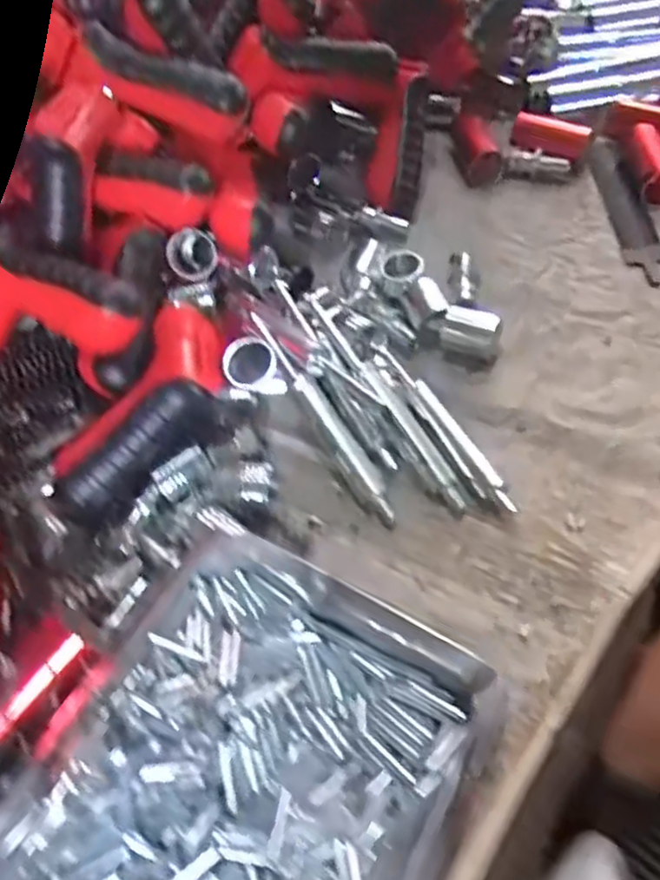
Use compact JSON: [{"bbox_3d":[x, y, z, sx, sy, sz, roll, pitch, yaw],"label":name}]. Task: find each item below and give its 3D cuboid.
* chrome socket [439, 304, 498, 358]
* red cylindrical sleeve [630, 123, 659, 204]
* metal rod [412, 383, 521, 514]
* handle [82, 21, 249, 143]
[{"bbox_3d":[0.089,-0.069,0.436,0.036,0.022,0.022,17,58,18],"label":"chrome socket"},{"bbox_3d":[0.245,-0.211,0.516,0.022,0.029,0.074,0,54,7],"label":"red cylindrical sleeve"},{"bbox_3d":[0.078,0.001,0.393,0.008,0.012,0.102,-23,54,-9],"label":"metal rod"},{"bbox_3d":[-0.105,-0.227,0.433,0.104,0.035,0.027,20,55,-8],"label":"handle"}]

